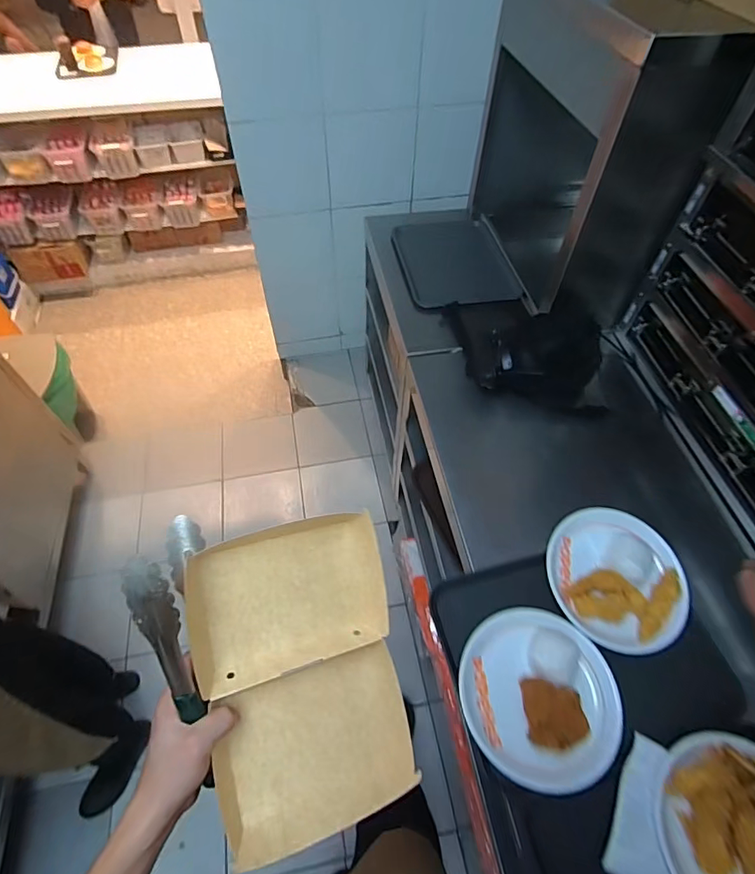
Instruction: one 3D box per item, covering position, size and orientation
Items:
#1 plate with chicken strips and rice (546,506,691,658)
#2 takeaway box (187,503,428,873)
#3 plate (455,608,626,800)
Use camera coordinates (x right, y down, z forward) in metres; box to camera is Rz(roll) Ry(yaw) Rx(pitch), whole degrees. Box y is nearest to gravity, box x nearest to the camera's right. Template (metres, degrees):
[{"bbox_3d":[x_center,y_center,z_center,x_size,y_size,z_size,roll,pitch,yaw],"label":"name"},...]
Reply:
[{"bbox_3d":[0.389,0.224,0.767,0.214,0.073,0.208,10,55,6],"label":"plate with chicken strips and rice"},{"bbox_3d":[-0.067,0.225,0.456,0.188,0.060,0.277,-7,85,-23],"label":"takeaway box"},{"bbox_3d":[0.231,0.361,0.674,0.216,0.065,0.220,0,54,-1],"label":"plate"}]

